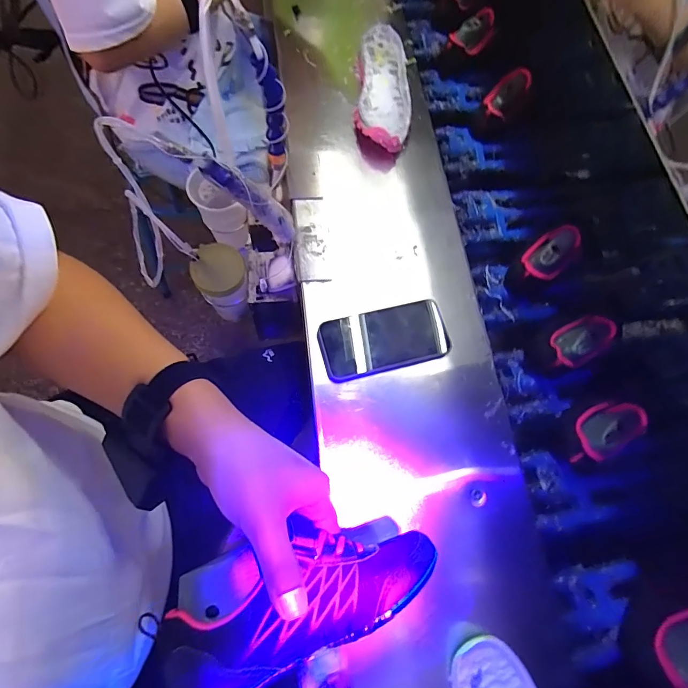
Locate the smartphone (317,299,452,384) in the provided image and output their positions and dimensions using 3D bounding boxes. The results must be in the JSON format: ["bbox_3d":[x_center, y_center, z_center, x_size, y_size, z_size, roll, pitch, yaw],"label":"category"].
[{"bbox_3d":[0.053,-0.006,0.497,0.161,0.017,0.079,-14,78,-8],"label":"smartphone"}]

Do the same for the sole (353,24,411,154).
[{"bbox_3d":[0.065,-0.417,0.634,0.086,0.039,0.251,4,70,0],"label":"sole"}]

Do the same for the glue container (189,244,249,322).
[{"bbox_3d":[-0.176,-0.088,0.598,0.066,0.138,0.066,4,70,0],"label":"glue container"}]

